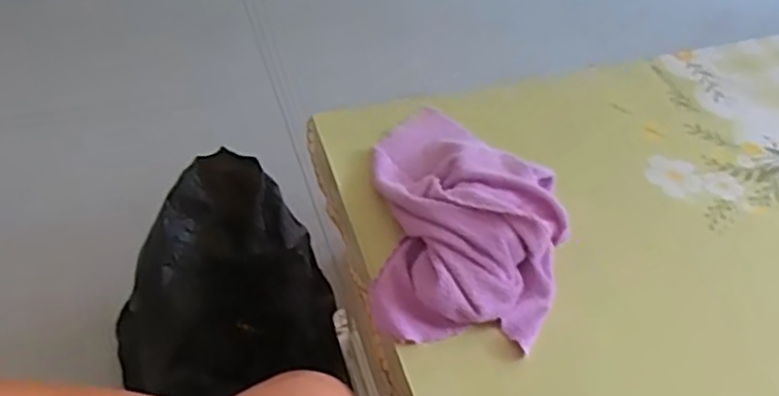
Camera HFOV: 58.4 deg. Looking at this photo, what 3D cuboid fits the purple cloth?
[{"bbox_3d":[0.066,0.001,0.611,0.163,0.054,0.264,4,47,1],"label":"purple cloth"}]

